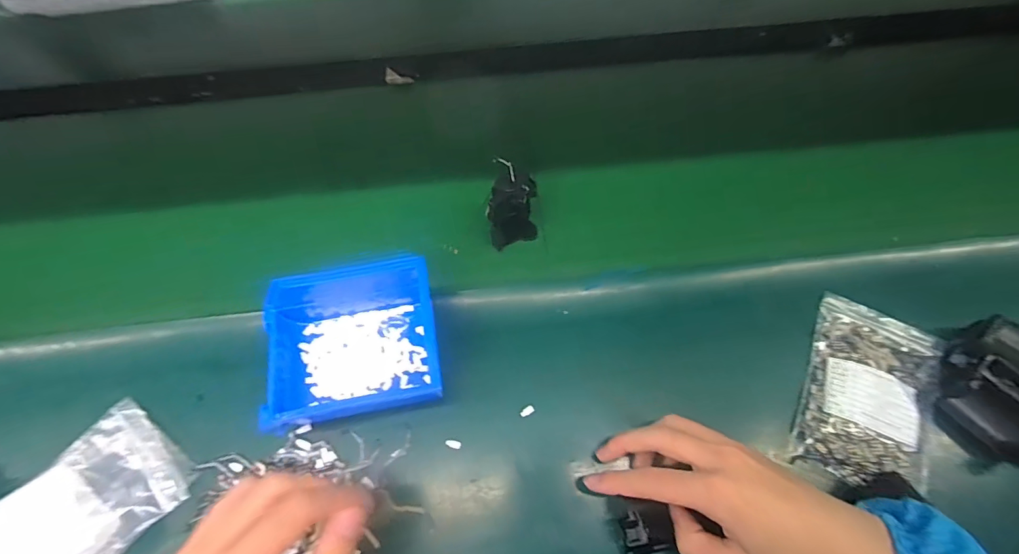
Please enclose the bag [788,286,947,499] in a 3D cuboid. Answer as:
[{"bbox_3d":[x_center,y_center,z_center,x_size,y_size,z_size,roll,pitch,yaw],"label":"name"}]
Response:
[{"bbox_3d":[0.297,0.093,0.369,0.103,0.016,0.147,20,65,10],"label":"bag"}]

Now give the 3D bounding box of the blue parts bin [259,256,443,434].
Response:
[{"bbox_3d":[-0.130,0.049,0.383,0.134,0.046,0.132,-10,64,-5],"label":"blue parts bin"}]

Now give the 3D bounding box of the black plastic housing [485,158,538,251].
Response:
[{"bbox_3d":[0.002,-0.068,0.442,0.045,0.073,0.051,-3,64,-1],"label":"black plastic housing"}]

